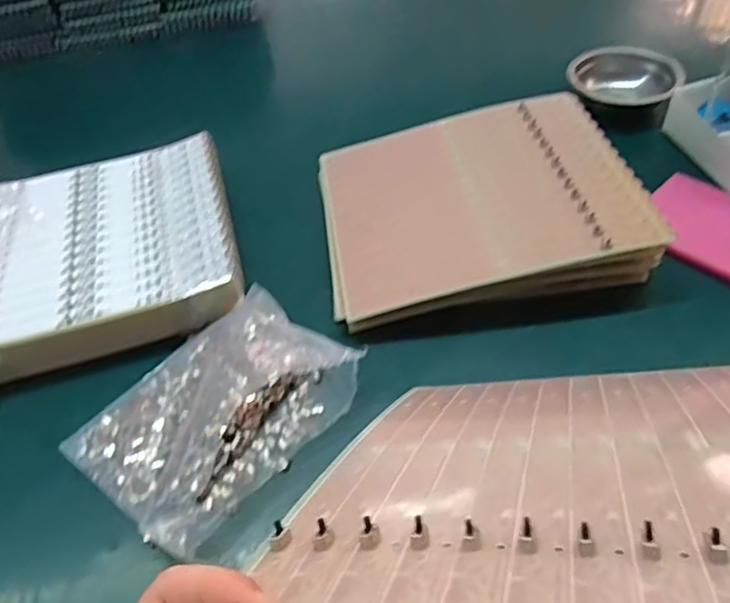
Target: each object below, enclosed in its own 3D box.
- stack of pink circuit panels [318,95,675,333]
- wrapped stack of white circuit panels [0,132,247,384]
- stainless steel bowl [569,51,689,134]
[{"bbox_3d":[0.106,-0.099,0.597,0.294,0.054,0.263,-10,48,-2],"label":"stack of pink circuit panels"},{"bbox_3d":[-0.272,-0.047,0.591,0.290,0.053,0.268,-16,48,-8],"label":"wrapped stack of white circuit panels"},{"bbox_3d":[0.312,-0.254,0.736,0.130,0.056,0.116,12,50,16],"label":"stainless steel bowl"}]

